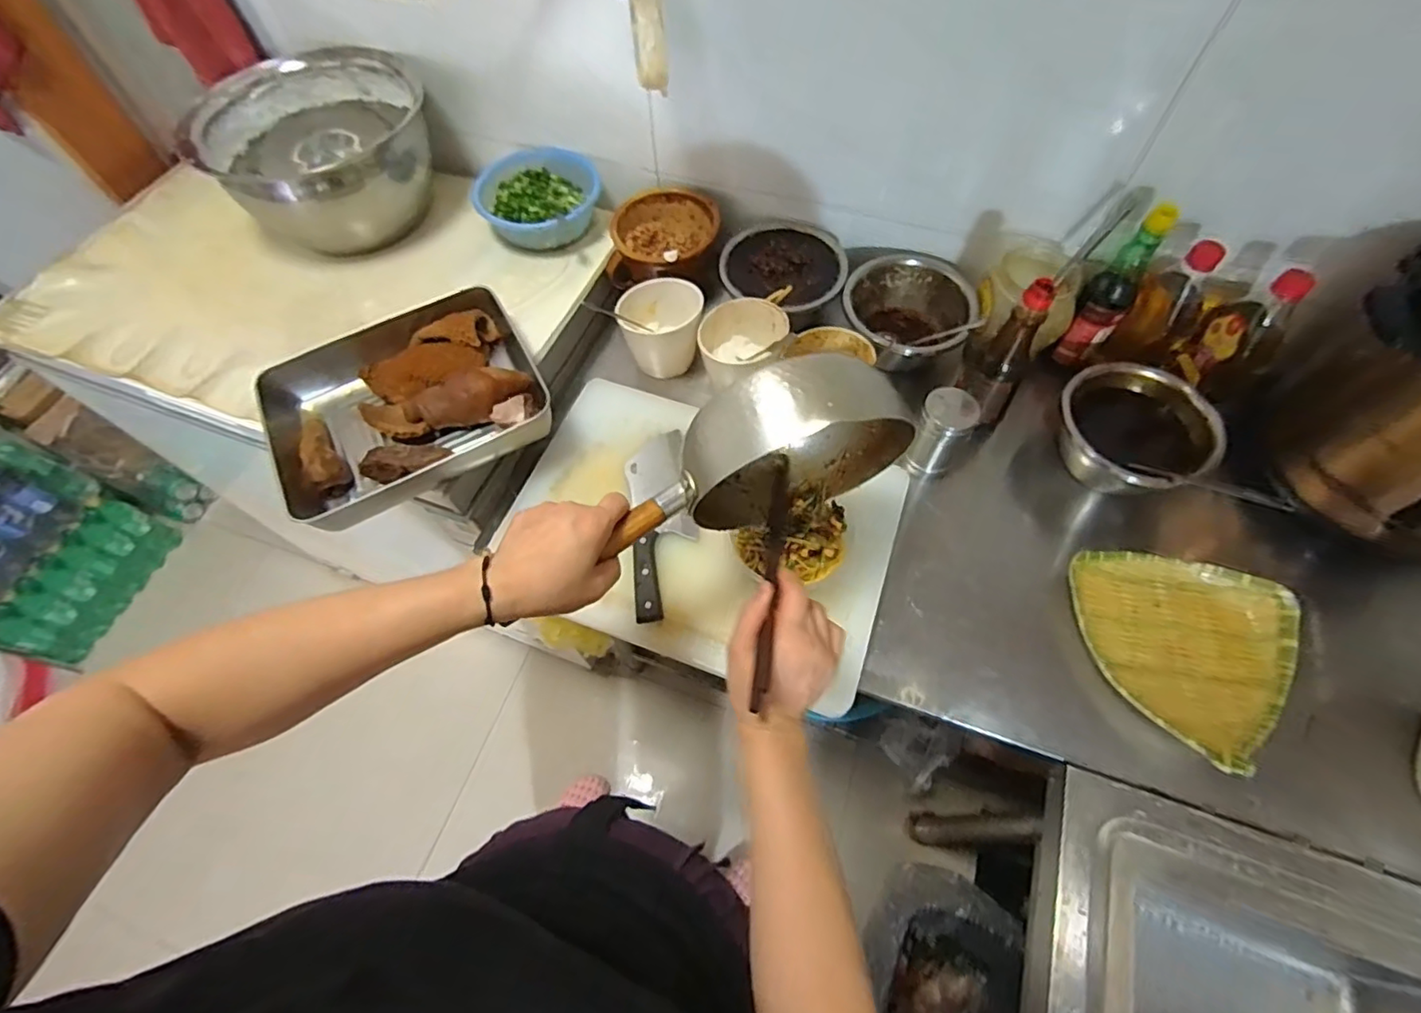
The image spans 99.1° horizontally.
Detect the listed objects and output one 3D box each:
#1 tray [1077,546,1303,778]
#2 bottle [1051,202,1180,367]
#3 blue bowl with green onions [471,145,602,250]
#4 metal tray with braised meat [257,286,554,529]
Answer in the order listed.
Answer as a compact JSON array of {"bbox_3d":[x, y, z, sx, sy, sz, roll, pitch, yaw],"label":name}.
[{"bbox_3d":[0.509,0.156,0.643,0.215,0.058,0.232,-1,61,1],"label":"tray"},{"bbox_3d":[0.498,-0.267,0.750,0.057,0.209,0.053,35,68,18],"label":"bottle"},{"bbox_3d":[-0.251,-0.471,0.926,0.186,0.068,0.187,0,61,1],"label":"blue bowl with green onions"},{"bbox_3d":[-0.365,-0.125,0.739,0.305,0.056,0.242,-30,65,-14],"label":"metal tray with braised meat"}]

